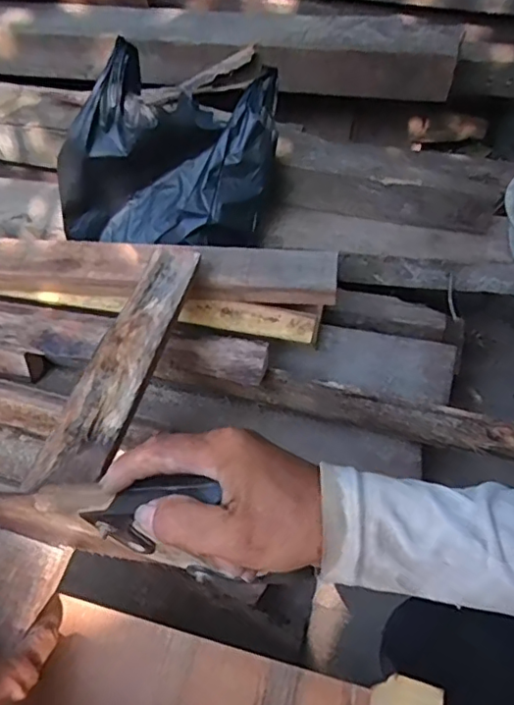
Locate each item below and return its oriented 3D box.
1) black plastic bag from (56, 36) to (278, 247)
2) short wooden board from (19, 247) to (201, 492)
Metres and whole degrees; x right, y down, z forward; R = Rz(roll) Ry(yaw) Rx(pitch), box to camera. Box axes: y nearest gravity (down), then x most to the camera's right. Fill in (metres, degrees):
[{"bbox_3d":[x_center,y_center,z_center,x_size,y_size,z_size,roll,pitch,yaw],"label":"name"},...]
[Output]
[{"bbox_3d":[-0.116,-0.271,0.791,0.266,0.209,0.176,9,46,7],"label":"black plastic bag"},{"bbox_3d":[-0.136,-0.001,0.613,0.063,0.019,0.331,10,46,8],"label":"short wooden board"}]

